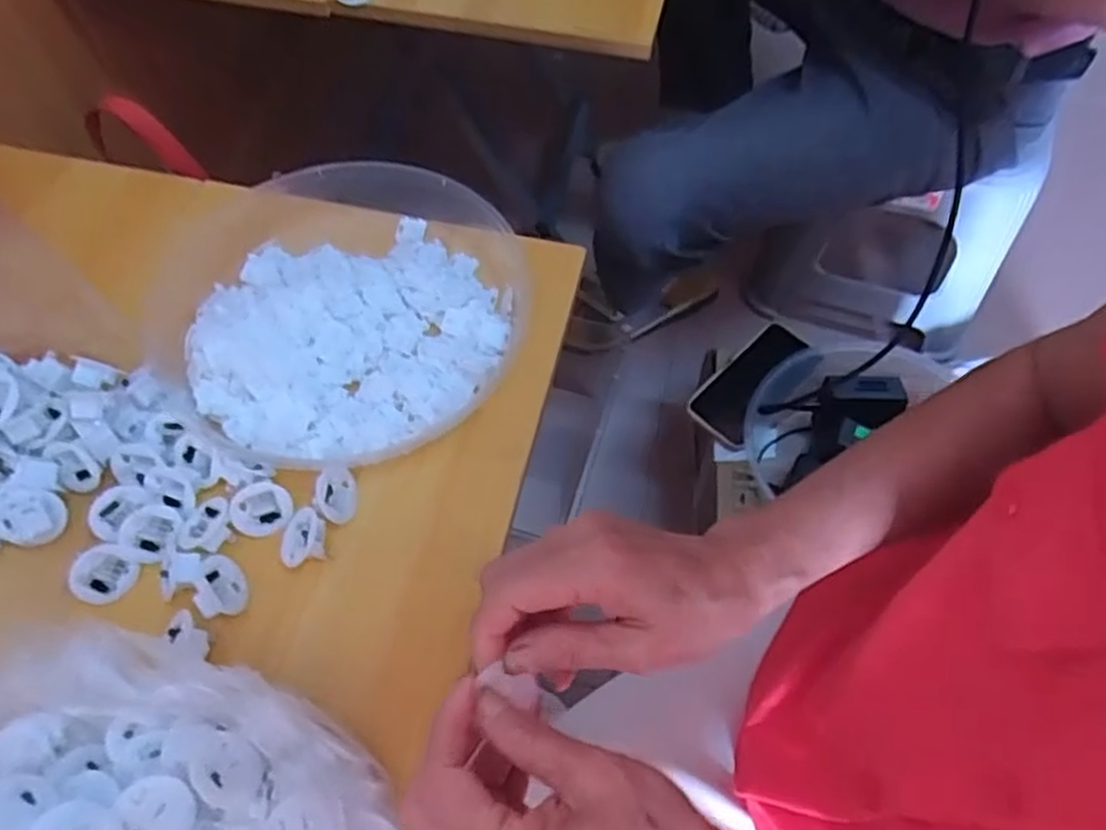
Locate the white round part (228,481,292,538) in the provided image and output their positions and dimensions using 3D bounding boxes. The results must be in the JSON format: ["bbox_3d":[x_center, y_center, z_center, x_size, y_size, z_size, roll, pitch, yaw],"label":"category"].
[{"bbox_3d":[-0.165,0.053,0.427,0.031,0.014,0.031,-2,95,-21],"label":"white round part"}]

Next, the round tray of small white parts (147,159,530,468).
[{"bbox_3d":[-0.142,-0.071,0.496,0.237,0.034,0.222,0,61,0],"label":"round tray of small white parts"}]

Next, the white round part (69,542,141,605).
[{"bbox_3d":[-0.244,0.086,0.408,0.015,0.032,0.030,1,80,47],"label":"white round part"}]

